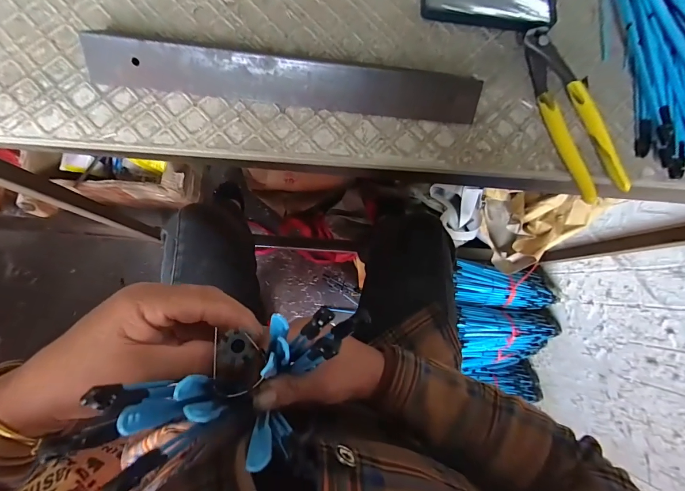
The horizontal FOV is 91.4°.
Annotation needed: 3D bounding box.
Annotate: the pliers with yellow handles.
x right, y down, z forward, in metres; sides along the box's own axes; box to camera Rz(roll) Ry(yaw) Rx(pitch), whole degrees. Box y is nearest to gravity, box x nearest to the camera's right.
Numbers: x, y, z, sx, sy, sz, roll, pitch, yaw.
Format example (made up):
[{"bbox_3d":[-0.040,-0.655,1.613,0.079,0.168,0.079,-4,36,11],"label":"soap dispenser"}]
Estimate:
[{"bbox_3d":[0.211,-0.121,0.305,0.052,0.018,0.162,-14,84,-8],"label":"pliers with yellow handles"}]

